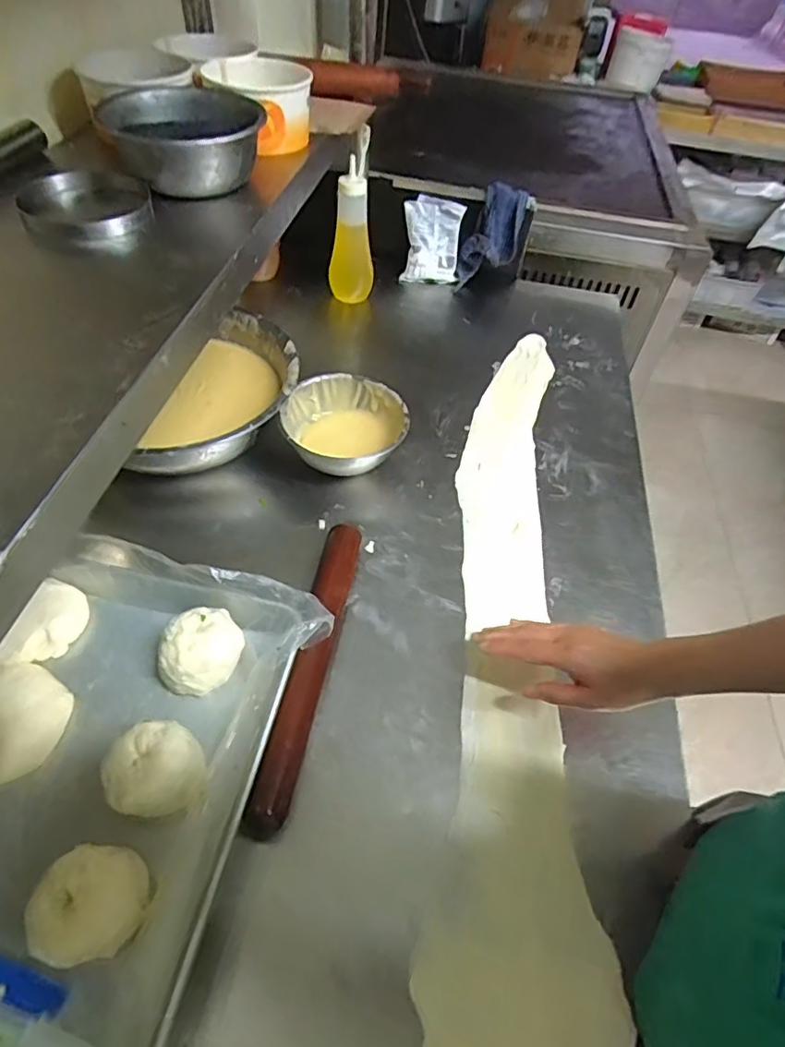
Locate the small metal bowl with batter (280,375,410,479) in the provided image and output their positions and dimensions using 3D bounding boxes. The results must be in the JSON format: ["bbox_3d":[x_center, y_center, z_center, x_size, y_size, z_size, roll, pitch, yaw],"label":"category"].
[{"bbox_3d":[-0.063,-0.122,0.768,0.161,0.073,0.145,7,50,2],"label":"small metal bowl with batter"}]

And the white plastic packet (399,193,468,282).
[{"bbox_3d":[0.075,-0.531,1.071,0.108,0.141,0.018,9,17,17],"label":"white plastic packet"}]

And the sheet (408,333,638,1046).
[{"bbox_3d":[0.147,0.069,0.665,0.150,0.018,0.935,8,51,2],"label":"sheet"}]

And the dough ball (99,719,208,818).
[{"bbox_3d":[-0.200,0.211,0.487,0.076,0.056,0.070,2,50,-3],"label":"dough ball"}]

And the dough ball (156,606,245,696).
[{"bbox_3d":[-0.186,0.125,0.558,0.083,0.056,0.070,-25,57,-23],"label":"dough ball"}]

